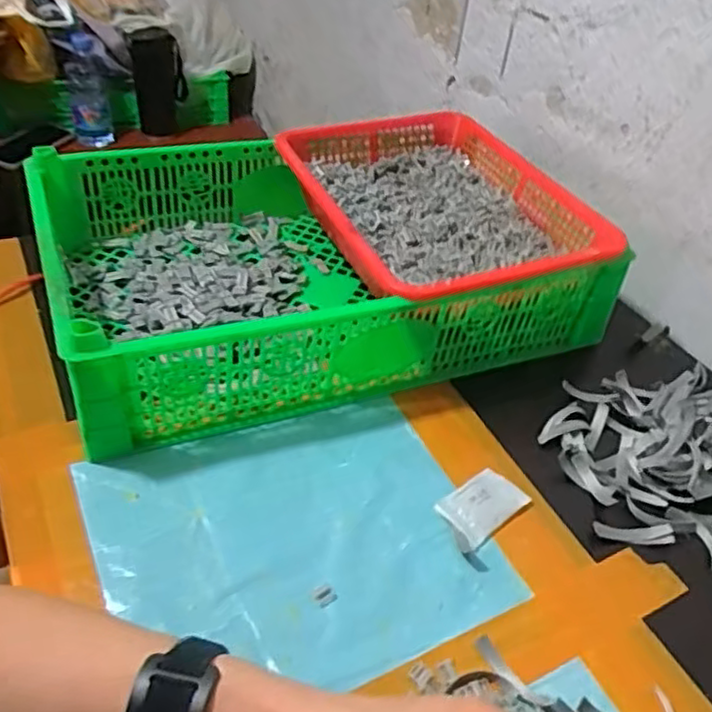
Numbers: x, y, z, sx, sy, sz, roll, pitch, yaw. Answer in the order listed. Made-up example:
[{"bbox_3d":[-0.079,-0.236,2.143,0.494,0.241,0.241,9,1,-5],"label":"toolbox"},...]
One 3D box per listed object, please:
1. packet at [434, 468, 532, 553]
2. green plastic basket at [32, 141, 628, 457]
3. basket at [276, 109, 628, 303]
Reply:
[{"bbox_3d":[0.089,0.107,0.489,0.071,0.011,0.039,-25,50,-33],"label":"packet"},{"bbox_3d":[-0.033,-0.093,0.636,0.456,0.105,0.287,-12,43,-22],"label":"green plastic basket"},{"bbox_3d":[0.079,-0.139,0.667,0.247,0.068,0.301,-11,43,-21],"label":"basket"}]

